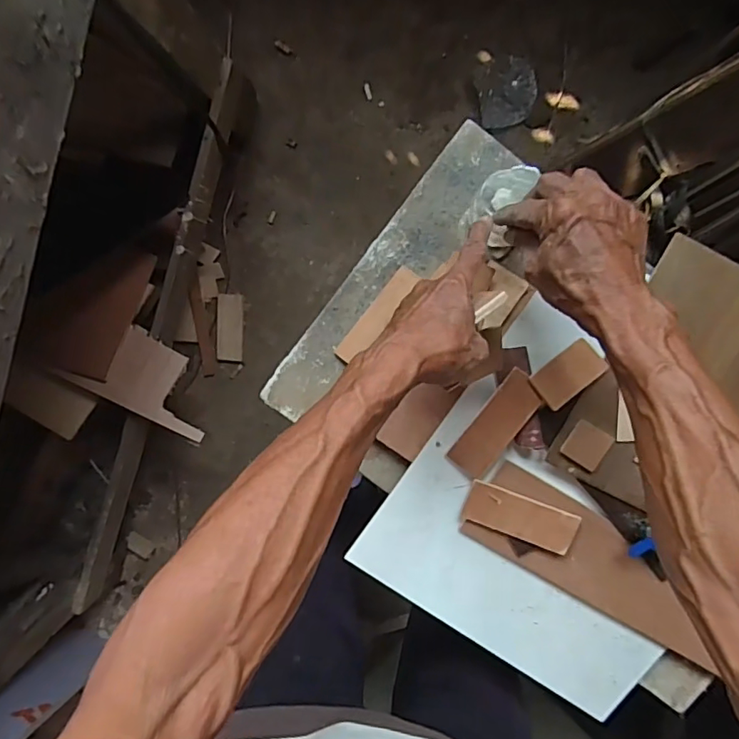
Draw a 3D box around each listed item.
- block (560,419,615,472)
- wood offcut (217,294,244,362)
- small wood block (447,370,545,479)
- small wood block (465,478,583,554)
[{"bbox_3d":[0.211,0.074,0.514,0.038,0.007,0.040,33,95,-3],"label":"block"},{"bbox_3d":[-0.294,-0.089,1.132,0.055,0.020,0.140,3,96,0],"label":"wood offcut"},{"bbox_3d":[0.122,0.055,0.514,0.039,0.005,0.114,38,109,13],"label":"small wood block"},{"bbox_3d":[0.151,0.148,0.529,0.109,0.008,0.041,19,96,-2],"label":"small wood block"}]

